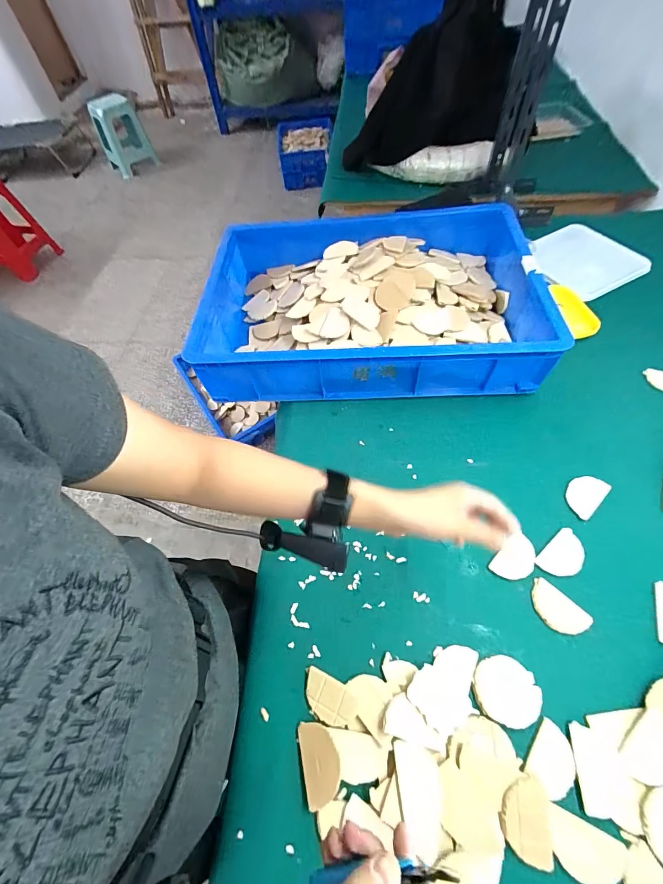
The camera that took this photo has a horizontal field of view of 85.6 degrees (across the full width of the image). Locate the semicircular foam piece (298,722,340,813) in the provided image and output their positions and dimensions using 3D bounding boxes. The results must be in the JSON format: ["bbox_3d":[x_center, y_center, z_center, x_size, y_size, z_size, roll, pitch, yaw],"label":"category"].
[{"bbox_3d":[-0.012,0.345,0.386,0.041,0.007,0.070,-13,58,-4],"label":"semicircular foam piece"}]

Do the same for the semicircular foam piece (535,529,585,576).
[{"bbox_3d":[0.313,0.153,0.482,0.070,0.004,0.044,-36,62,-17],"label":"semicircular foam piece"}]

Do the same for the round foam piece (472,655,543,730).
[{"bbox_3d":[0.200,0.284,0.410,0.070,0.007,0.066,-2,58,3],"label":"round foam piece"}]

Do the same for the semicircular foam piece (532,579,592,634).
[{"bbox_3d":[0.283,0.210,0.450,0.042,0.008,0.070,-37,63,-18],"label":"semicircular foam piece"}]

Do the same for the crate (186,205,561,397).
[{"bbox_3d":[0.056,-0.282,0.710,0.629,0.120,0.421,-1,58,3],"label":"crate"}]

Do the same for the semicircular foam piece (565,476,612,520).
[{"bbox_3d":[0.373,0.075,0.526,0.068,0.004,0.045,-40,63,-19],"label":"semicircular foam piece"}]

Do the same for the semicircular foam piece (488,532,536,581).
[{"bbox_3d":[0.250,0.158,0.484,0.044,0.009,0.066,34,66,22],"label":"semicircular foam piece"}]

